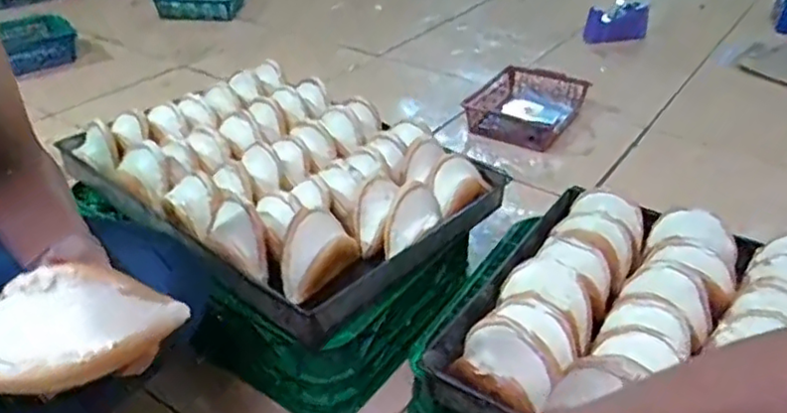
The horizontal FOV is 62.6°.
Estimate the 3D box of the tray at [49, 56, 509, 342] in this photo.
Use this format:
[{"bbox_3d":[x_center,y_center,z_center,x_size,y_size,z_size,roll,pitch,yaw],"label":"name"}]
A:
[{"bbox_3d":[-0.174,-0.053,1.000,0.549,0.097,0.406,27,43,34],"label":"tray"}]

